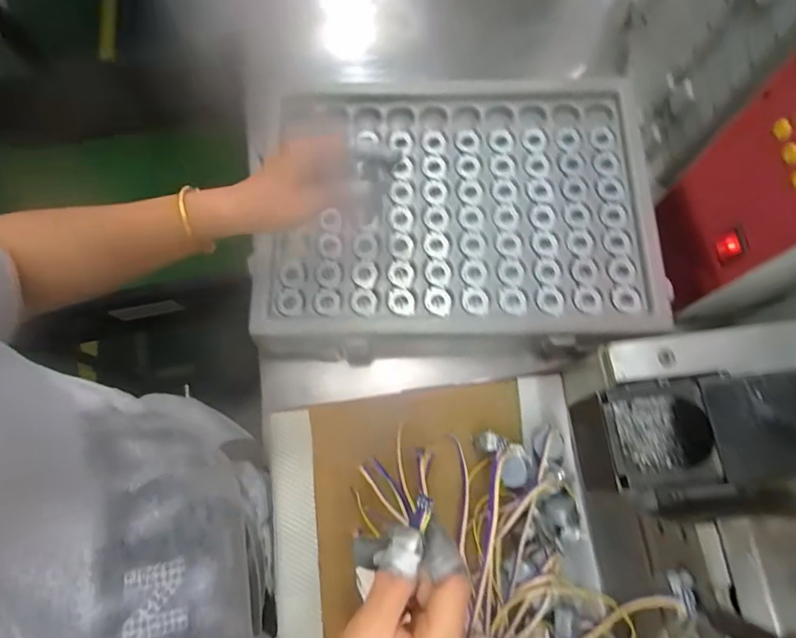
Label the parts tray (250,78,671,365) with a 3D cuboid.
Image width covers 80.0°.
[{"bbox_3d":[0.056,-0.106,0.487,0.394,0.043,0.304,-1,74,1],"label":"parts tray"}]

